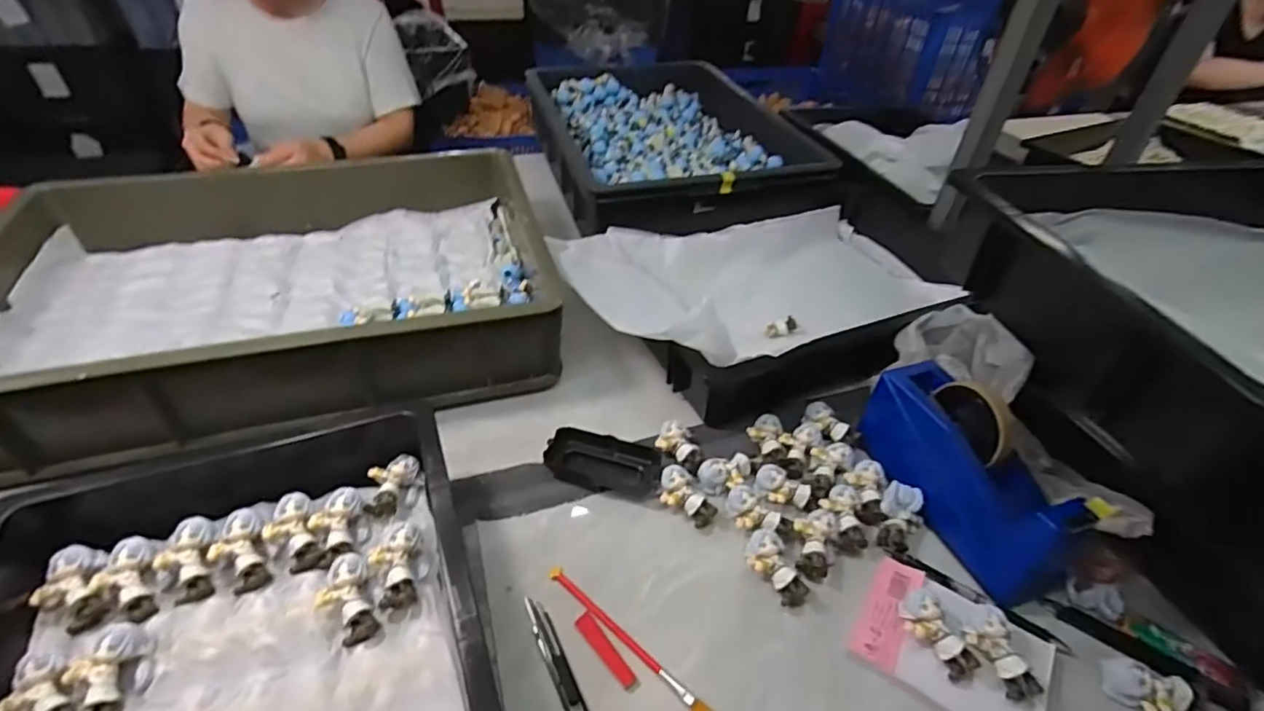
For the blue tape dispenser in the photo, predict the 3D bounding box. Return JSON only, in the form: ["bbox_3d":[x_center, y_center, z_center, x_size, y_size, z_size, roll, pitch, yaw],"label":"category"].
[{"bbox_3d":[0.299,0.098,0.523,0.072,0.109,0.198,-11,42,-16],"label":"blue tape dispenser"}]

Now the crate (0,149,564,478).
[{"bbox_3d":[-0.426,-0.099,0.713,0.618,0.115,0.463,-7,42,-13],"label":"crate"}]

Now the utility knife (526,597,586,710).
[{"bbox_3d":[-0.050,0.241,0.431,0.015,0.005,0.138,-17,44,-22],"label":"utility knife"}]

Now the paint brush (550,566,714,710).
[{"bbox_3d":[-0.005,0.222,0.459,0.164,0.012,0.012,31,48,29],"label":"paint brush"}]

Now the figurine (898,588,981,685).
[{"bbox_3d":[0.235,0.215,0.449,0.032,0.023,0.064,-20,58,-21],"label":"figurine"}]

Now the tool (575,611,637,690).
[{"bbox_3d":[-0.020,0.228,0.453,0.016,0.004,0.065,-27,49,-31],"label":"tool"}]

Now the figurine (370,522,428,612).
[{"bbox_3d":[-0.180,0.161,0.450,0.035,0.030,0.054,-9,42,-14],"label":"figurine"}]

